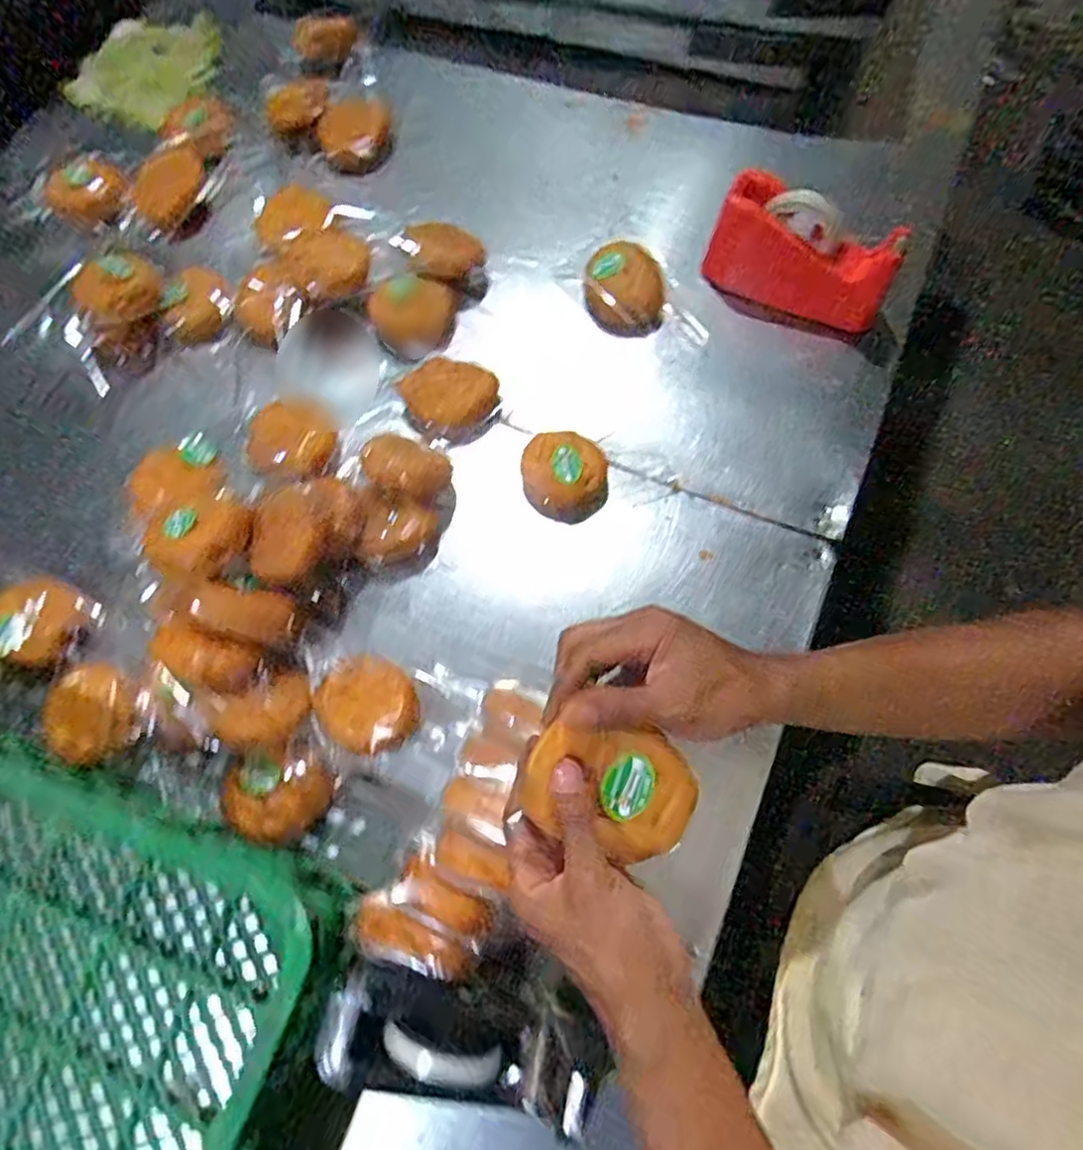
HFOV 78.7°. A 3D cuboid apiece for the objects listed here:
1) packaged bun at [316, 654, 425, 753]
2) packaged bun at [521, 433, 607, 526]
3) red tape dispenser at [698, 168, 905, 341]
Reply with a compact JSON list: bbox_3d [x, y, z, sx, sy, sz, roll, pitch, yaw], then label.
[{"bbox_3d":[-0.159,0.123,0.620,0.090,0.031,0.083,0,71,1],"label":"packaged bun"},{"bbox_3d":[0.029,-0.101,0.696,0.092,0.054,0.087,-1,69,3],"label":"packaged bun"},{"bbox_3d":[0.281,-0.345,0.728,0.205,0.105,0.080,35,75,14],"label":"red tape dispenser"}]

